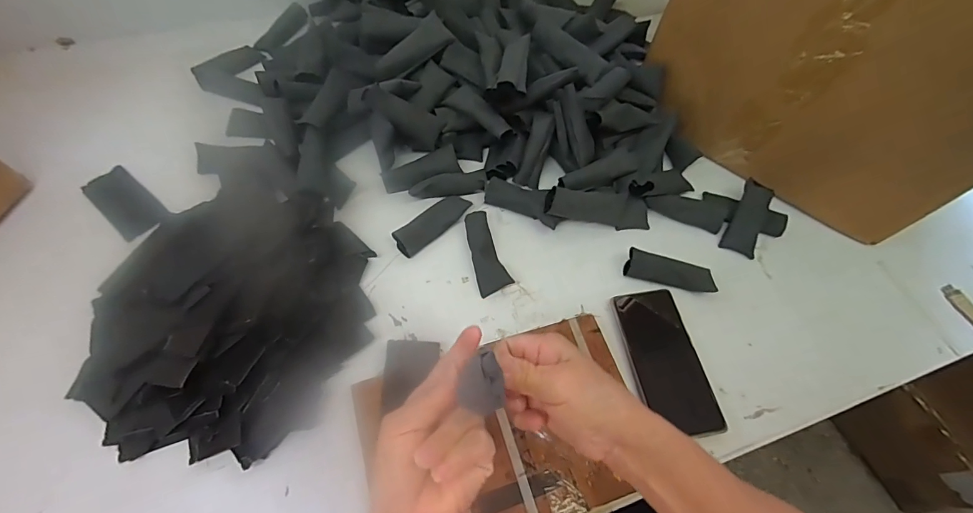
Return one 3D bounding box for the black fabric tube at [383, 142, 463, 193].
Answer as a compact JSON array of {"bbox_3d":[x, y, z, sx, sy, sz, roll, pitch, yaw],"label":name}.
[{"bbox_3d":[-0.088,-0.117,0.574,0.101,0.028,0.030,-18,63,-12],"label":"black fabric tube"}]

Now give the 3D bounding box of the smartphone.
[{"bbox_3d":[0.193,0.111,0.469,0.073,0.008,0.158,-8,61,-7],"label":"smartphone"}]

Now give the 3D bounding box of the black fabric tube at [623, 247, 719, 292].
[{"bbox_3d":[0.222,0.018,0.519,0.104,0.024,0.035,10,61,3],"label":"black fabric tube"}]

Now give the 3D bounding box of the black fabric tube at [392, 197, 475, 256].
[{"bbox_3d":[-0.068,-0.043,0.540,0.032,0.021,0.104,41,67,19],"label":"black fabric tube"}]

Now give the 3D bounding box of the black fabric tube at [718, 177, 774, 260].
[{"bbox_3d":[0.338,-0.050,0.556,0.040,0.012,0.099,23,84,10],"label":"black fabric tube"}]

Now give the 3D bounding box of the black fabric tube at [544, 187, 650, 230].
[{"bbox_3d":[0.143,-0.061,0.545,0.141,0.041,0.012,7,18,-17],"label":"black fabric tube"}]

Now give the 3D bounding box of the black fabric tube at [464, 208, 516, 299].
[{"bbox_3d":[0.000,-0.006,0.523,0.036,0.027,0.102,-11,62,-9],"label":"black fabric tube"}]

